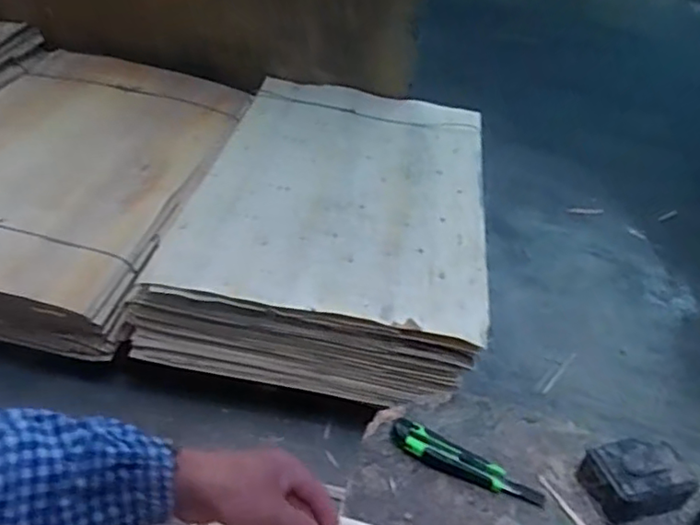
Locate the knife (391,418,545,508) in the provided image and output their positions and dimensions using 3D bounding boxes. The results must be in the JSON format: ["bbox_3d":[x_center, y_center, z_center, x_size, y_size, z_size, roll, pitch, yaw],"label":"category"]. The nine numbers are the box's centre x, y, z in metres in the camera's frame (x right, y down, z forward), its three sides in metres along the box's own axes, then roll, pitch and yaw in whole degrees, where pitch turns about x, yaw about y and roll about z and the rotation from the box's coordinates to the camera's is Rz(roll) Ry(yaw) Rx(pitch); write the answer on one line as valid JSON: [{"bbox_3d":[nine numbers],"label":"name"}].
[{"bbox_3d":[0.138,0.241,0.718,0.190,0.024,0.038,22,41,15],"label":"knife"}]

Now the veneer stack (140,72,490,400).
[{"bbox_3d":[-0.036,-0.156,1.877,0.861,0.277,1.201,11,39,1],"label":"veneer stack"}]

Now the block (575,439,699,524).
[{"bbox_3d":[0.337,0.251,0.712,0.112,0.065,0.085,-3,41,-10],"label":"block"}]

